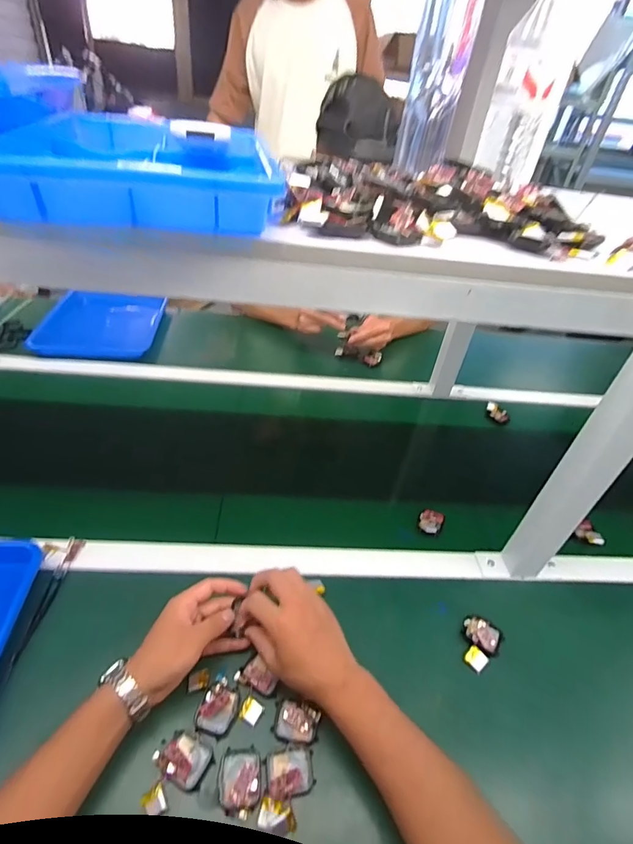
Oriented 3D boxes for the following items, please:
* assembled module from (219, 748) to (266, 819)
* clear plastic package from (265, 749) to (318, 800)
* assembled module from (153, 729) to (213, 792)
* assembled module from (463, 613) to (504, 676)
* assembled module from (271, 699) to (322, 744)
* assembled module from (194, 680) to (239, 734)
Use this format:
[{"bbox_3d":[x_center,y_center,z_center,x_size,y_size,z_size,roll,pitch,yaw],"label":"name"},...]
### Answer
[{"bbox_3d":[-0.072,0.339,0.403,0.041,0.013,0.048,10,40,2],"label":"assembled module"},{"bbox_3d":[-0.025,0.337,0.409,0.046,0.016,0.038,1,40,-8],"label":"clear plastic package"},{"bbox_3d":[-0.127,0.323,0.409,0.046,0.011,0.037,23,42,18],"label":"assembled module"},{"bbox_3d":[0.202,0.273,0.526,0.045,0.013,0.065,25,43,19],"label":"assembled module"},{"bbox_3d":[-0.020,0.310,0.442,0.046,0.009,0.035,10,40,3],"label":"assembled module"},{"bbox_3d":[-0.102,0.299,0.445,0.036,0.007,0.044,18,41,12],"label":"assembled module"}]

